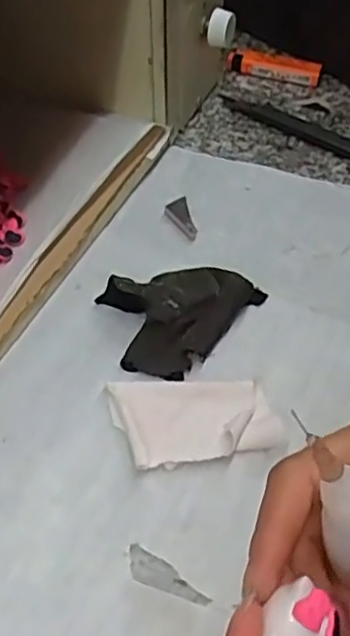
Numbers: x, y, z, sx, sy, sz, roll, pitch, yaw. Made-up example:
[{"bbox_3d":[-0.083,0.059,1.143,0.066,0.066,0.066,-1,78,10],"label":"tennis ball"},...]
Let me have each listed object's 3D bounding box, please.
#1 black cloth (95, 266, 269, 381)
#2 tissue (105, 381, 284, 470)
[{"bbox_3d":[0.008,0.001,0.371,0.087,0.026,0.060,-6,49,-5],"label":"black cloth"},{"bbox_3d":[0.009,0.049,0.335,0.081,0.014,0.047,-4,49,-3],"label":"tissue"}]

